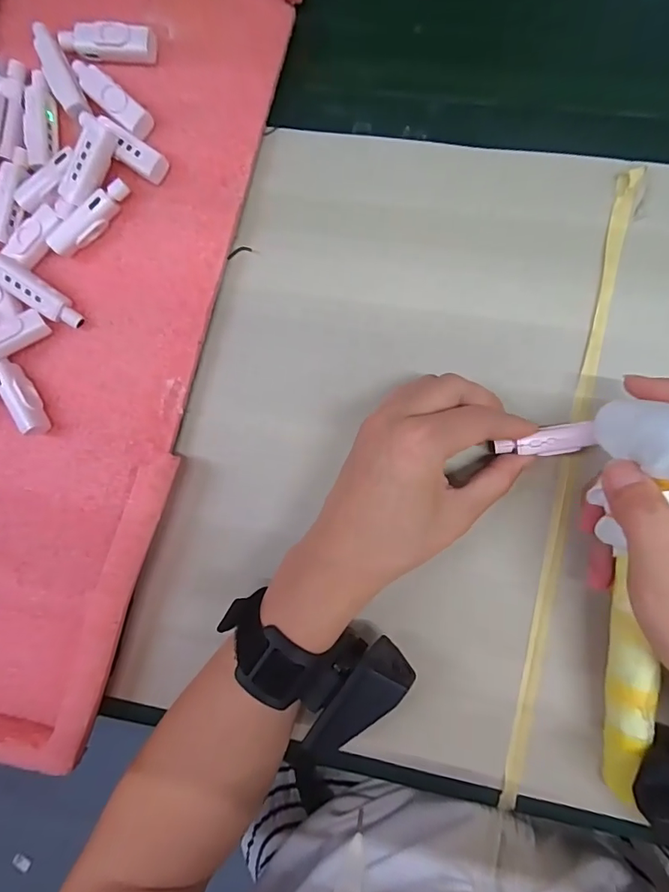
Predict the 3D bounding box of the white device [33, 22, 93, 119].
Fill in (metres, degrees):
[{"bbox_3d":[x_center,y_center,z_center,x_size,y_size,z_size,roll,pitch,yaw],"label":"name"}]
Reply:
[{"bbox_3d":[-0.162,-0.220,0.269,0.013,0.008,0.060,-25,88,6],"label":"white device"}]

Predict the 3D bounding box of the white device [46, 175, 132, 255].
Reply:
[{"bbox_3d":[-0.144,-0.134,0.270,0.056,0.016,0.014,-36,87,6],"label":"white device"}]

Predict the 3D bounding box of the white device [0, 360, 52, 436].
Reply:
[{"bbox_3d":[-0.189,-0.030,0.275,0.013,0.019,0.046,-32,88,6],"label":"white device"}]

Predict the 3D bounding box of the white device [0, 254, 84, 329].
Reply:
[{"bbox_3d":[-0.181,-0.093,0.273,0.066,0.017,0.017,33,94,-11],"label":"white device"}]

